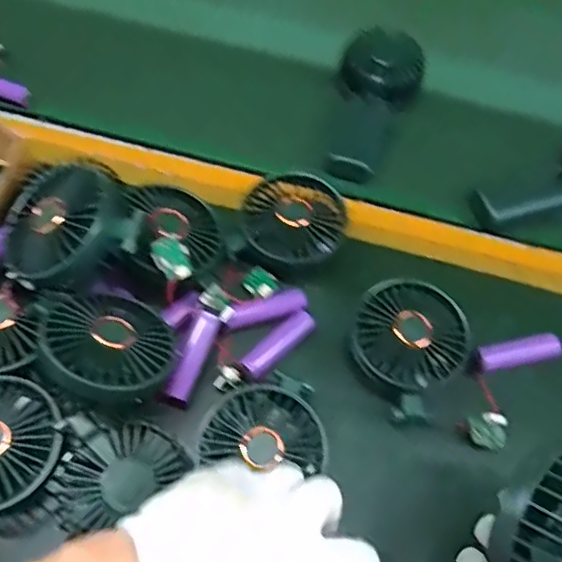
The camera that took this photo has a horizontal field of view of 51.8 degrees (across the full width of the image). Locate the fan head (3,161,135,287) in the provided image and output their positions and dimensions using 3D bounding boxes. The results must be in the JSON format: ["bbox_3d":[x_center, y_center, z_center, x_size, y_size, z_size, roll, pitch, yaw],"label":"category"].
[{"bbox_3d":[-0.145,-0.038,0.403,0.088,0.036,0.091,-37,63,2],"label":"fan head"}]

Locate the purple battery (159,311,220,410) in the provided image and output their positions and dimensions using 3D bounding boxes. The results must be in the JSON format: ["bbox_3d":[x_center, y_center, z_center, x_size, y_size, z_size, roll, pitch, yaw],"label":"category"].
[{"bbox_3d":[-0.066,0.057,0.426,0.020,0.015,0.072,21,72,8],"label":"purple battery"}]

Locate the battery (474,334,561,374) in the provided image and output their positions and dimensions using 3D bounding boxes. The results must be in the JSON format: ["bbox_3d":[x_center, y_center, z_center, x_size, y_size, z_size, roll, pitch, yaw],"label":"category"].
[{"bbox_3d":[0.187,0.058,0.459,0.070,0.017,0.020,-10,60,-10],"label":"battery"}]

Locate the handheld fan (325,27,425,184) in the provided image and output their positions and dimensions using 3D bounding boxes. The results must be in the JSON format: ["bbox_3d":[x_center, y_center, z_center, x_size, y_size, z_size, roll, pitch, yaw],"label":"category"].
[{"bbox_3d":[0.089,-0.170,0.579,0.075,0.054,0.163,18,76,6],"label":"handheld fan"}]

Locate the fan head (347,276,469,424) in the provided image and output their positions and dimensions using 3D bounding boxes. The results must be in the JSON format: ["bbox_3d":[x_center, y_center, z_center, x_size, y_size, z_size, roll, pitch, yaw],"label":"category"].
[{"bbox_3d":[0.094,0.045,0.436,0.084,0.029,0.089,2,59,-3],"label":"fan head"}]

